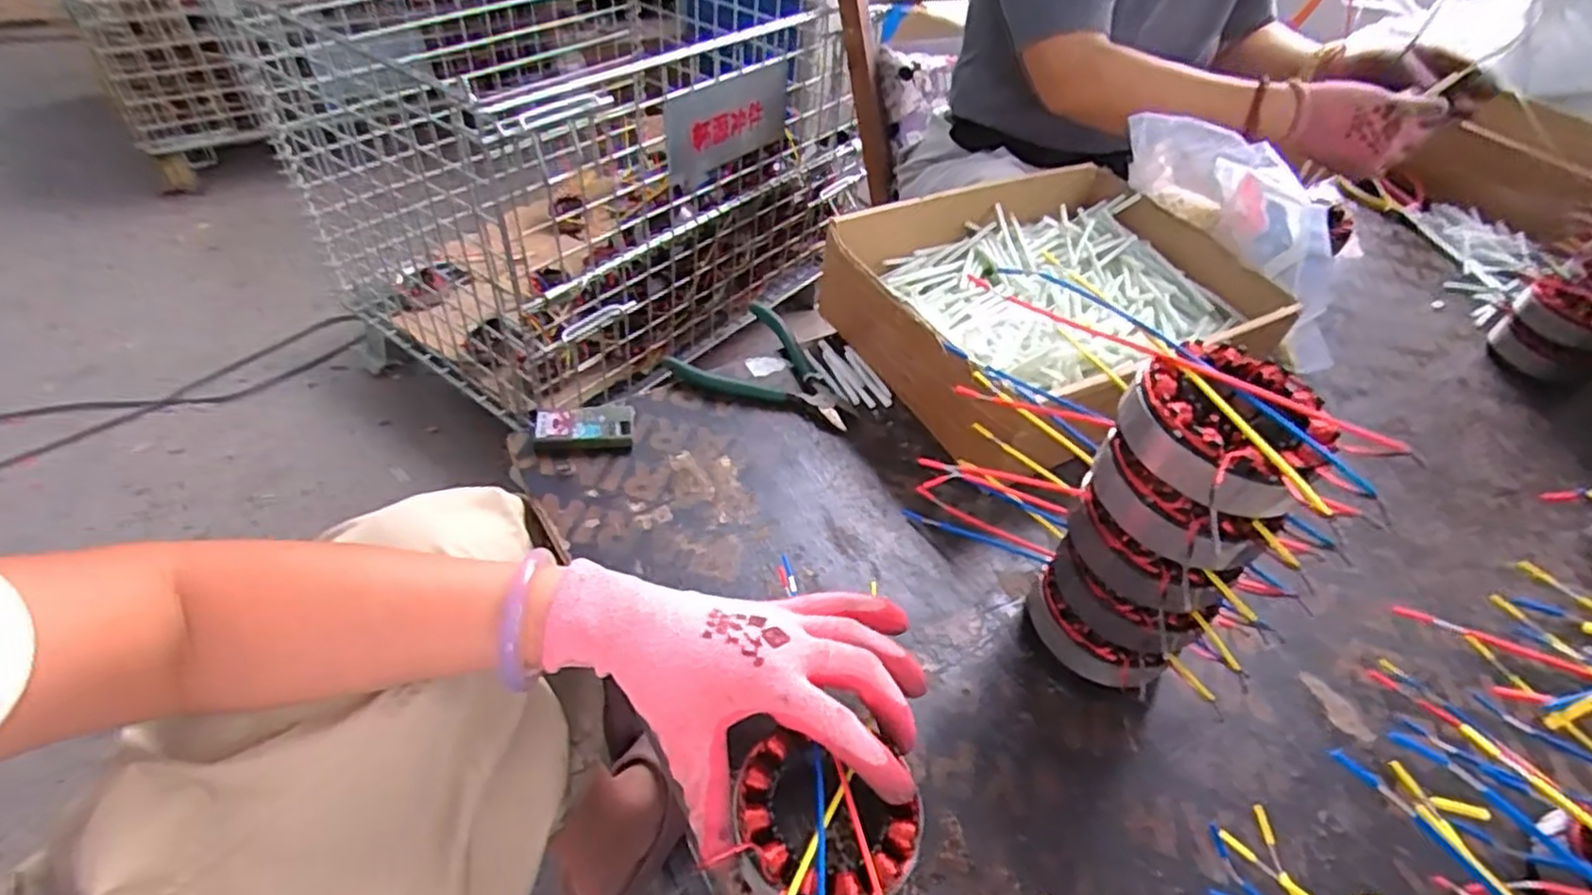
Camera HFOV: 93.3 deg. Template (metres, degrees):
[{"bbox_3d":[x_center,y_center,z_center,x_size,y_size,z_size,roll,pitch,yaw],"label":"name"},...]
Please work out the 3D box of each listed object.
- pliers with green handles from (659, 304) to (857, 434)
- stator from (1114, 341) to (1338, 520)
[{"bbox_3d":[-0.012,-0.059,0.600,0.134,0.016,0.106,30,50,20],"label":"pliers with green handles"},{"bbox_3d":[0.196,-0.008,0.342,0.089,0.035,0.084,-14,49,-20],"label":"stator"}]

